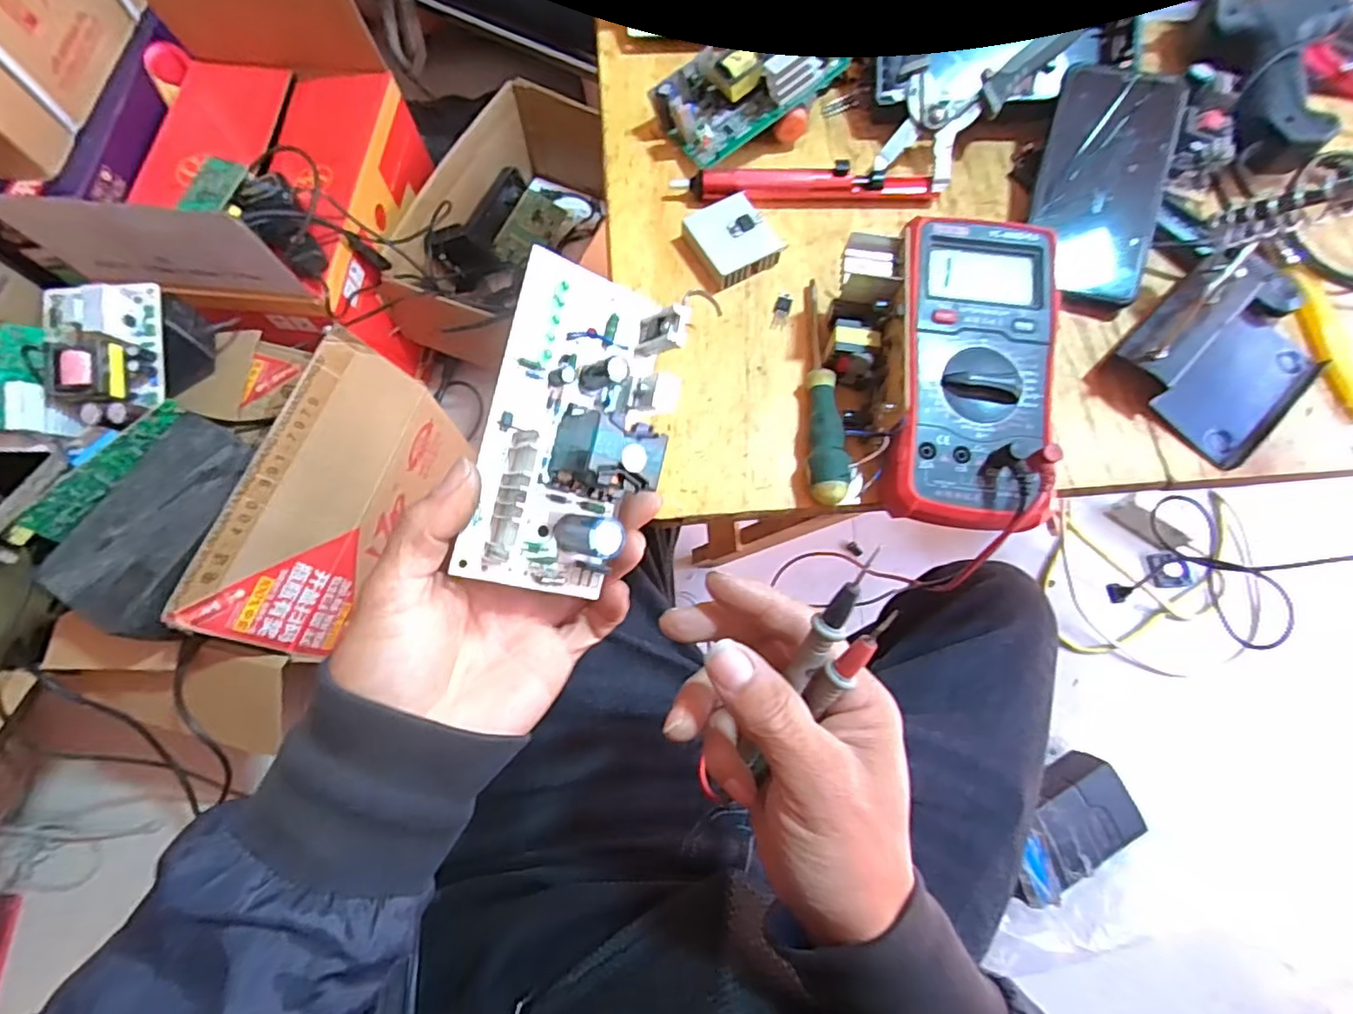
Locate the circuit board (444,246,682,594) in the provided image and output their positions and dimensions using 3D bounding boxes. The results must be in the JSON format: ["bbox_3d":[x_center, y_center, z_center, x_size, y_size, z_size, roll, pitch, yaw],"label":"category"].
[{"bbox_3d":[-0.039,-0.034,0.265,0.072,0.042,0.145,16,85,-33],"label":"circuit board"}]

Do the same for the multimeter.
[{"bbox_3d":[0.167,-0.078,0.343,0.086,0.034,0.179,7,72,2],"label":"multimeter"}]

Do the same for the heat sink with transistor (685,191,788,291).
[{"bbox_3d":[0.037,-0.181,0.412,0.050,0.018,0.053,-26,74,-9],"label":"heat sink with transistor"}]

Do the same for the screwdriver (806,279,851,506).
[{"bbox_3d":[0.089,-0.074,0.373,0.020,0.024,0.151,1,72,0],"label":"screwdriver"}]

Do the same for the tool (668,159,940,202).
[{"bbox_3d":[0.090,-0.224,0.423,0.178,0.020,0.020,-3,72,-1],"label":"tool"}]

